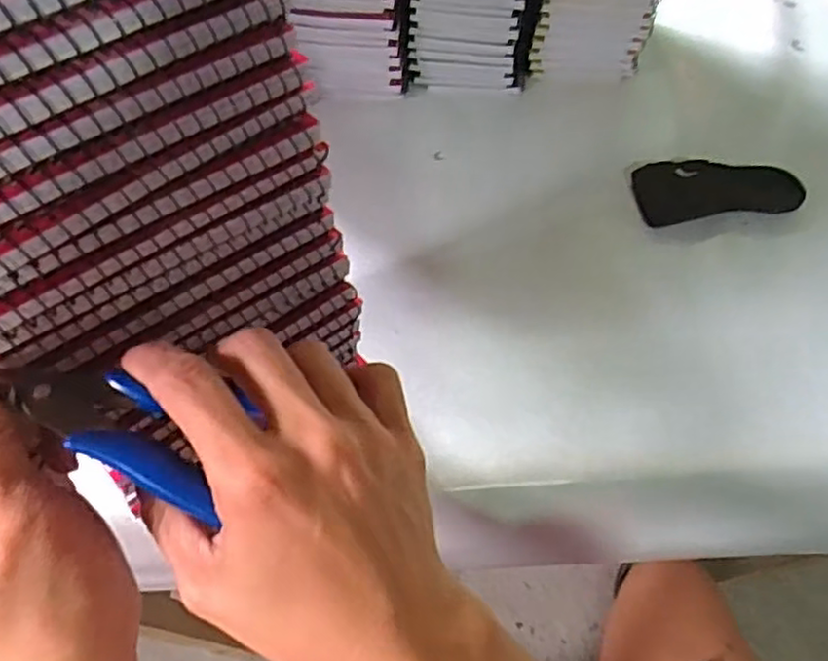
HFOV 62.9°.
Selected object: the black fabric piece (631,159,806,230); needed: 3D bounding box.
[{"bbox_3d":[0.224,-0.108,0.503,0.115,0.010,0.060,-6,56,-4],"label":"black fabric piece"}]

